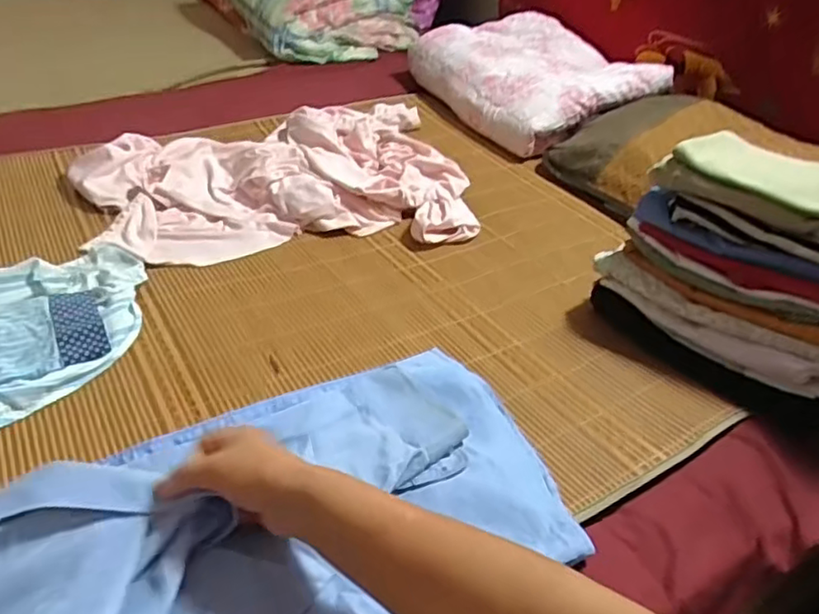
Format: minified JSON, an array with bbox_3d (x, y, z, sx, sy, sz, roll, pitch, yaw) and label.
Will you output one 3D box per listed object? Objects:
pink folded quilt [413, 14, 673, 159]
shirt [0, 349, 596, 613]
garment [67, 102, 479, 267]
[{"bbox_3d":[0.254,-0.491,1.358,0.354,0.137,0.435,-14,39,-25],"label":"pink folded quilt"},{"bbox_3d":[-0.114,0.170,0.497,0.527,0.050,0.277,-18,41,-30],"label":"shirt"},{"bbox_3d":[-0.205,-0.220,1.042,0.579,0.067,0.427,-7,37,-18],"label":"garment"}]

